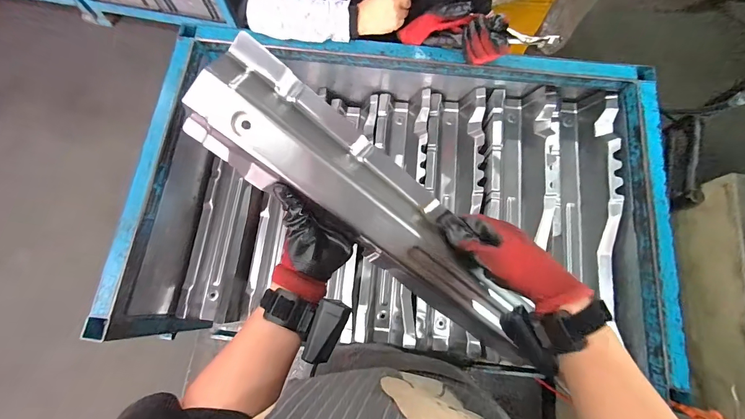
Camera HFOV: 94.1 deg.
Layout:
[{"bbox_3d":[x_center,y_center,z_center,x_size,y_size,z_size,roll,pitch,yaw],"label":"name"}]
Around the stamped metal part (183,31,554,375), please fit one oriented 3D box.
[{"bbox_3d":[0.024,0.022,0.379,0.453,0.030,0.101,40,77,-21],"label":"stamped metal part"}]

